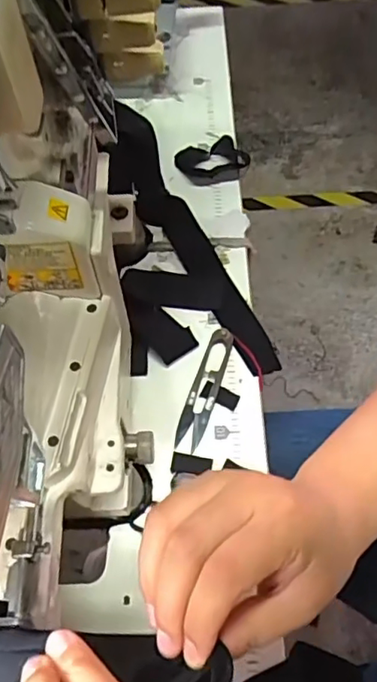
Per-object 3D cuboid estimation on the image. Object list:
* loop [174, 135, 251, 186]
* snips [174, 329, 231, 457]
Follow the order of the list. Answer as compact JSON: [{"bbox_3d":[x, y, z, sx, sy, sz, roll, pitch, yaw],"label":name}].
[{"bbox_3d":[0.023,-0.179,0.576,0.065,0.015,0.062,-1,60,2],"label":"loop"},{"bbox_3d":[0.013,0.035,0.450,0.020,0.010,0.100,14,62,11],"label":"snips"}]

